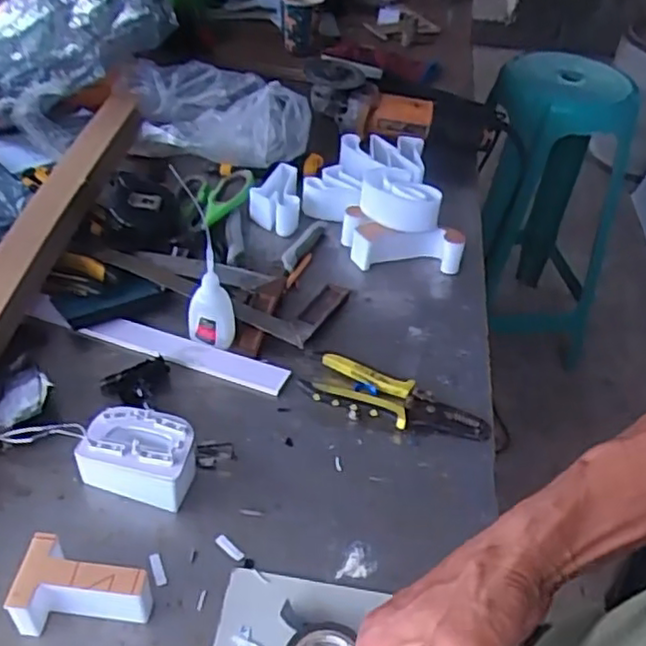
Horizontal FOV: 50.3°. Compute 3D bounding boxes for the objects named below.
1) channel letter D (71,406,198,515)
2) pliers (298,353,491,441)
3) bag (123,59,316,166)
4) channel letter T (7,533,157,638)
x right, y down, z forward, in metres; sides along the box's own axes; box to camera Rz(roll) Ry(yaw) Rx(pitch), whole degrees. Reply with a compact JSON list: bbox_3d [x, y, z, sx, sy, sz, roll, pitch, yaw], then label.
[{"bbox_3d":[-0.146,0.104,0.547,0.085,0.051,0.051,12,43,7],"label":"channel letter D"},{"bbox_3d":[0.069,0.068,0.626,0.165,0.019,0.058,15,43,10],"label":"pliers"},{"bbox_3d":[-0.137,-0.271,0.891,0.231,0.096,0.138,1,44,-7],"label":"bag"},{"bbox_3d":[-0.160,0.182,0.464,0.082,0.048,0.051,8,43,3],"label":"channel letter T"}]

